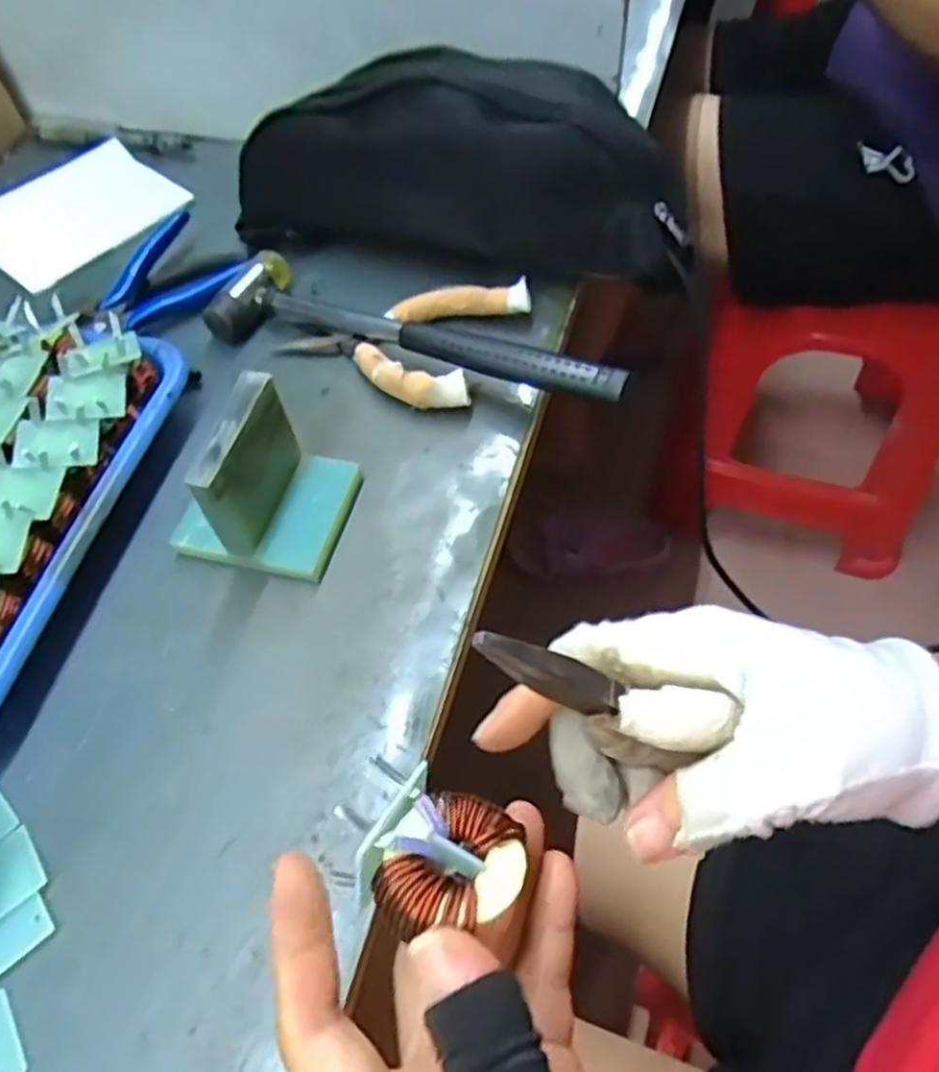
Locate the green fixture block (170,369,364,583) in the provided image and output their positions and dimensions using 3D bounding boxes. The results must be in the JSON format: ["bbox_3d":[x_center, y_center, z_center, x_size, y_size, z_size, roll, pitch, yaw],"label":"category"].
[{"bbox_3d":[-0.100,-0.028,0.353,0.075,0.063,0.071,10,58,11],"label":"green fixture block"}]

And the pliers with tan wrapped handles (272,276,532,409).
[{"bbox_3d":[-0.039,-0.120,0.439,0.124,0.022,0.095,21,61,17],"label":"pliers with tan wrapped handles"}]

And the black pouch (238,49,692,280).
[{"bbox_3d":[-0.011,-0.222,0.453,0.277,0.083,0.076,12,58,12],"label":"black pouch"}]

